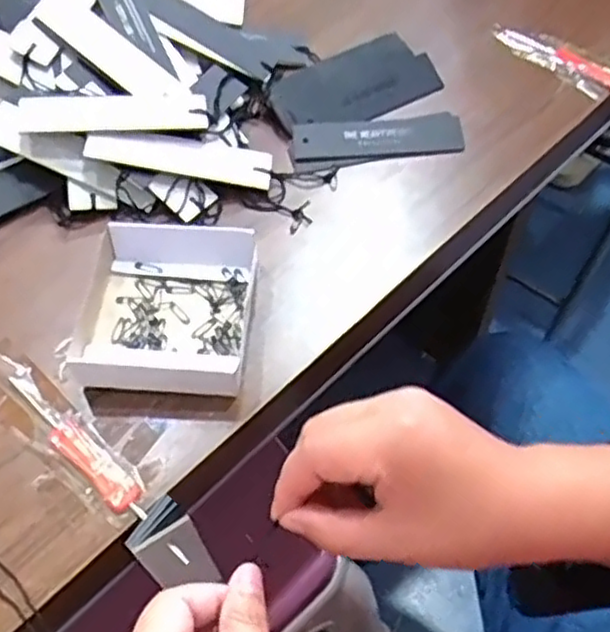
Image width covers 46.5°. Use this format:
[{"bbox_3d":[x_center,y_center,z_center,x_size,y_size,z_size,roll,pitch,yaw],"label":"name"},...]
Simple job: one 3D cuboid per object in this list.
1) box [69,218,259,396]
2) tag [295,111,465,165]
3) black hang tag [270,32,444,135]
[{"bbox_3d":[-0.085,-0.006,0.436,0.101,0.026,0.107,3,56,4],"label":"box"},{"bbox_3d":[0.054,-0.132,0.527,0.120,0.009,0.040,-6,68,0],"label":"tag"},{"bbox_3d":[0.038,-0.181,0.554,0.127,0.011,0.065,-23,71,-8],"label":"black hang tag"}]

